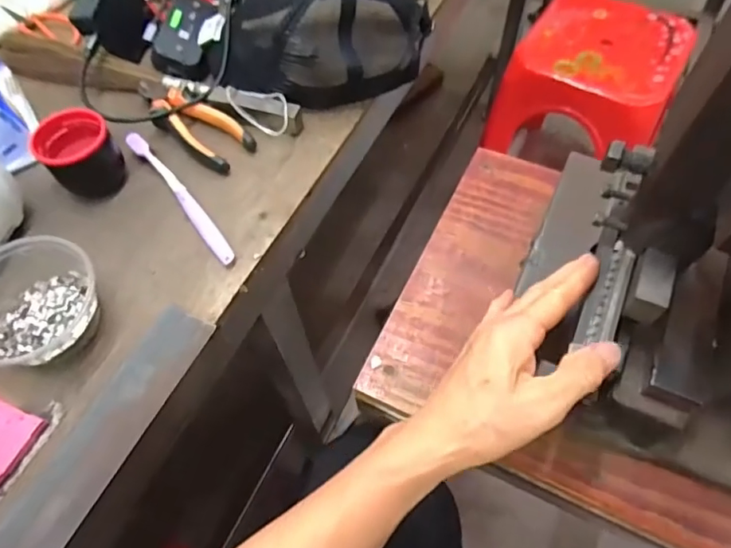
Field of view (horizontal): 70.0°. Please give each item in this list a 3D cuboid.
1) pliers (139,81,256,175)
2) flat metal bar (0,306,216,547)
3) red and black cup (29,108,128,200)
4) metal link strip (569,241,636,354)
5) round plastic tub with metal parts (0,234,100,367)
[{"bbox_3d":[-0.180,-0.158,0.535,0.140,0.024,0.052,33,66,20],"label":"pliers"},{"bbox_3d":[-0.200,0.132,0.378,0.048,0.004,0.244,22,63,15],"label":"flat metal bar"},{"bbox_3d":[-0.267,-0.111,0.494,0.066,0.064,0.055,-36,64,-17],"label":"red and black cup"},{"bbox_3d":[0.153,0.014,0.331,0.022,0.007,0.082,23,65,16],"label":"metal link strip"},{"bbox_3d":[-0.267,0.025,0.416,0.099,0.058,0.103,-1,59,2],"label":"round plastic tub with metal parts"}]

